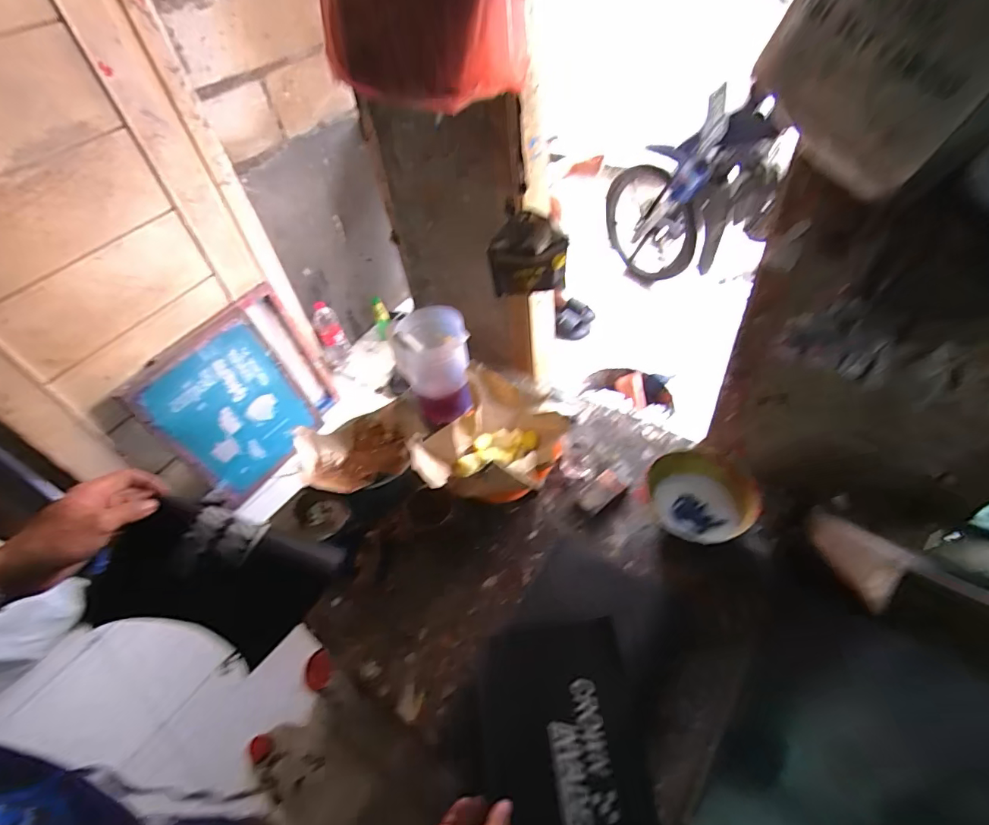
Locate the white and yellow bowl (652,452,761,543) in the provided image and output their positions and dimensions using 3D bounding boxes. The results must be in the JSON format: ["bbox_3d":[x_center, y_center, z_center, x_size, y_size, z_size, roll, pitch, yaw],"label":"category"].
[{"bbox_3d":[0.341,0.150,0.801,0.158,0.069,0.160,-1,46,6],"label":"white and yellow bowl"}]

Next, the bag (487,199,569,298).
[{"bbox_3d":[0.058,-0.272,0.847,0.132,0.147,0.052,5,47,12],"label":"bag"}]

